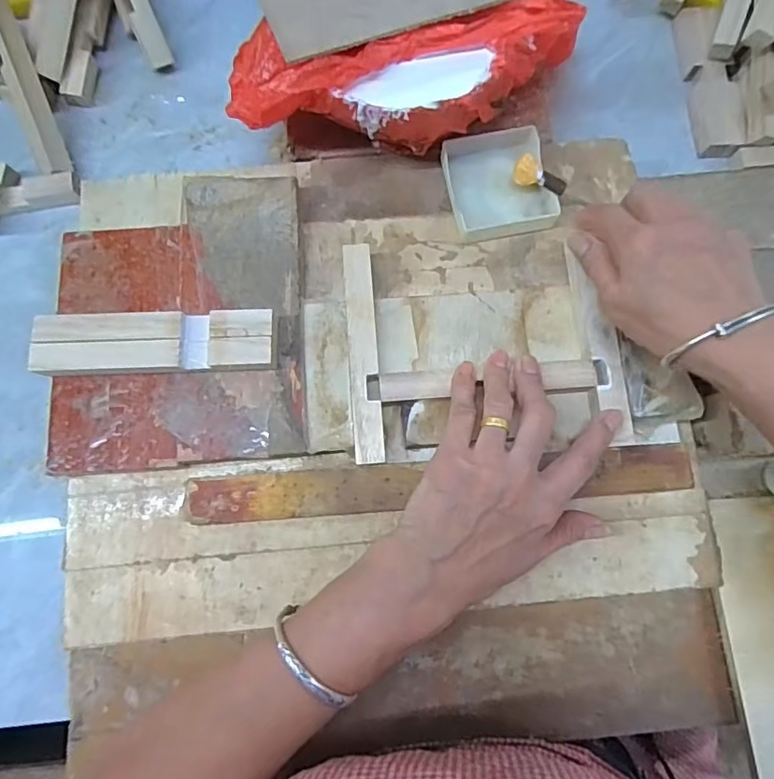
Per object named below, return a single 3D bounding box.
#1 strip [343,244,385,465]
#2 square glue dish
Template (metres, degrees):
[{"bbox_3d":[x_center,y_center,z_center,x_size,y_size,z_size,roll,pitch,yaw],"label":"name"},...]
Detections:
[{"bbox_3d":[-0.016,-0.025,0.345,0.019,0.005,0.146,-4,77,-3],"label":"strip"},{"bbox_3d":[0.082,-0.150,0.386,0.073,0.019,0.082,-11,77,-2],"label":"square glue dish"}]

